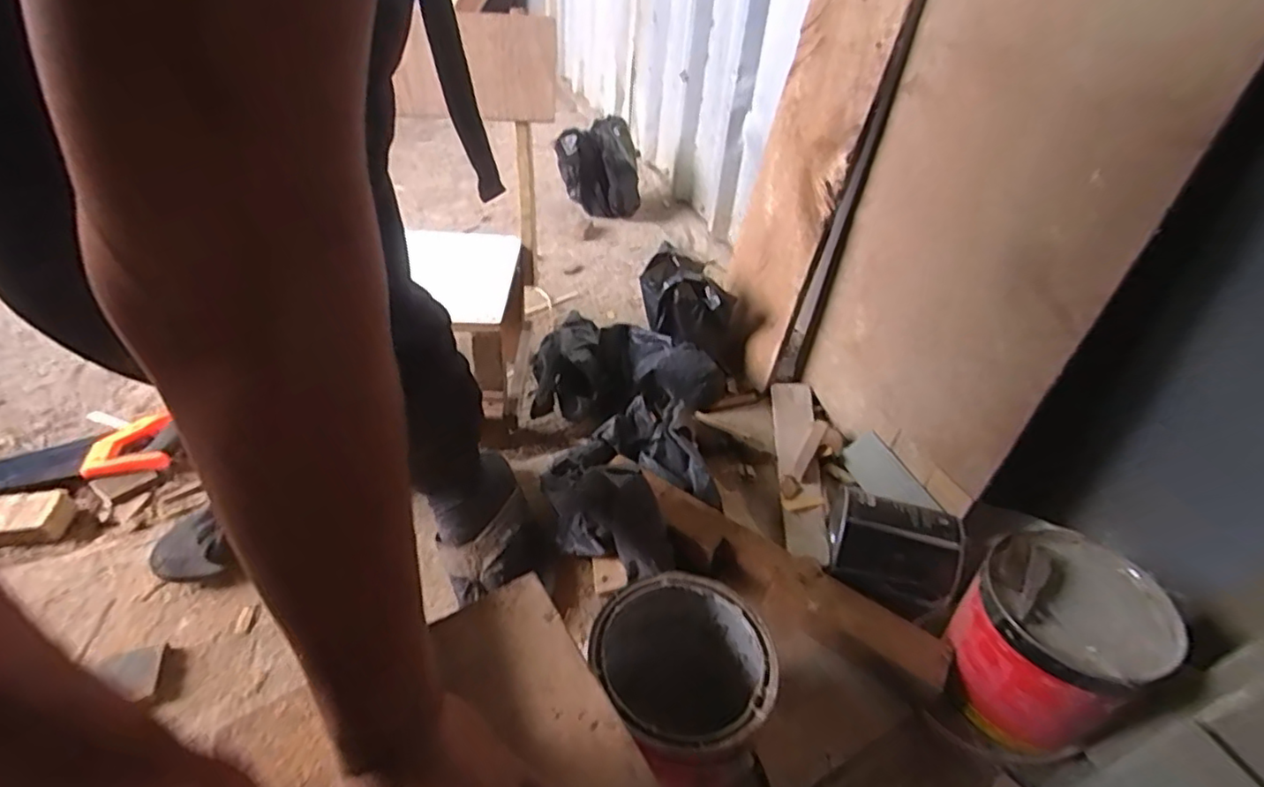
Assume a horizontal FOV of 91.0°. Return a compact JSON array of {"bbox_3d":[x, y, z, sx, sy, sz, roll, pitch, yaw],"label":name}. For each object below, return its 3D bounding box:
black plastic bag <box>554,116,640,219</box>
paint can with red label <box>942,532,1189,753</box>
[{"bbox_3d":[-0.081,-0.564,1.575,0.194,0.233,0.117,18,41,16],"label":"black plastic bag"},{"bbox_3d":[0.399,0.237,0.605,0.151,0.146,0.153,33,47,31],"label":"paint can with red label"}]

